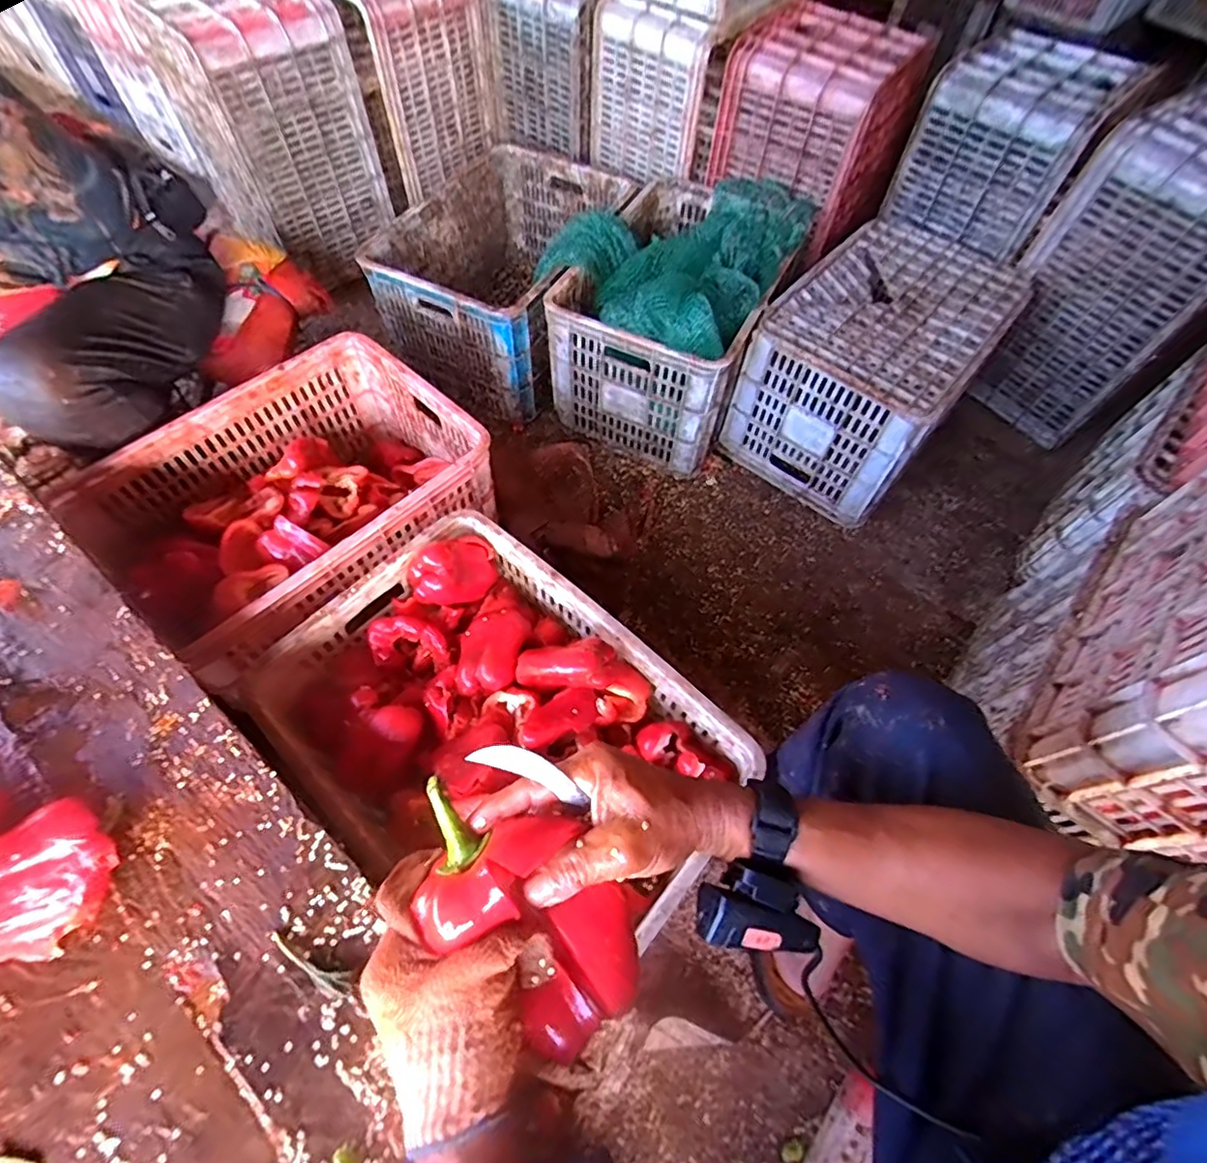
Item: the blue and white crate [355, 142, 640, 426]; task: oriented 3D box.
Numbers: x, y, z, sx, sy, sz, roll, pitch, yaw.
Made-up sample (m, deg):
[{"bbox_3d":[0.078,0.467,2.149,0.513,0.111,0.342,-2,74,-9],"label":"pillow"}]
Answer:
[{"bbox_3d":[-0.199,-0.666,1.279,0.366,0.265,0.530,23,61,10],"label":"blue and white crate"}]

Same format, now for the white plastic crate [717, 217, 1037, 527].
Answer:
[{"bbox_3d":[0.528,-0.424,1.166,0.342,0.293,0.500,37,65,17],"label":"white plastic crate"}]

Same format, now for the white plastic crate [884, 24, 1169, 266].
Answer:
[{"bbox_3d":[0.783,-0.847,1.125,0.354,0.271,0.285,-40,69,-23],"label":"white plastic crate"}]

